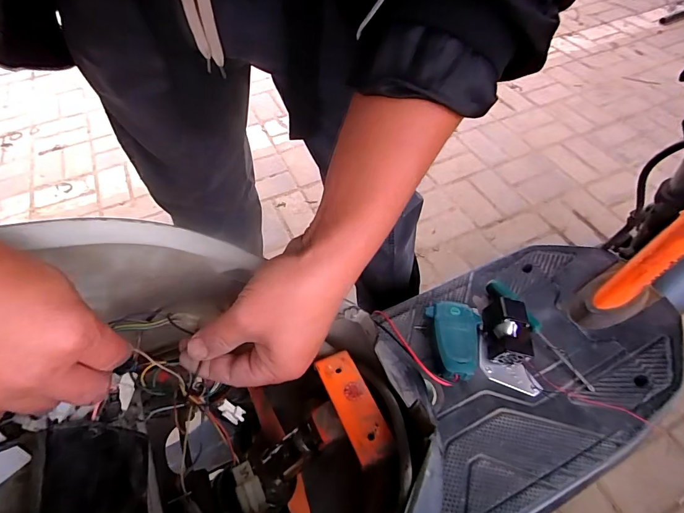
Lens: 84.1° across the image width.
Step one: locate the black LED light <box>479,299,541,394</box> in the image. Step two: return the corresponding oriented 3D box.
[{"bbox_3d":[0.229,0.116,0.519,0.073,0.051,0.124,3,54,4],"label":"black LED light"}]

